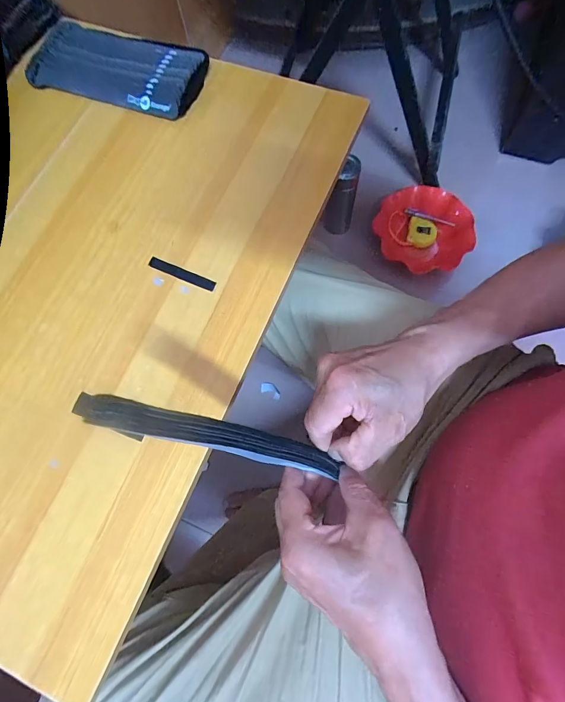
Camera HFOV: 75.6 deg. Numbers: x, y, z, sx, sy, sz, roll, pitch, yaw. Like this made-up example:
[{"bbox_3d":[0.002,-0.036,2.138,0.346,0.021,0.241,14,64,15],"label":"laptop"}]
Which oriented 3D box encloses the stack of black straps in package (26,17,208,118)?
[{"bbox_3d":[-0.186,-0.324,0.412,0.201,0.029,0.087,18,76,7],"label":"stack of black straps in package"}]

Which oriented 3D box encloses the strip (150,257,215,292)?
[{"bbox_3d":[-0.097,-0.074,0.348,0.070,0.004,0.011,24,76,8],"label":"strip"}]

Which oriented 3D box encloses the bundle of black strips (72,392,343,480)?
[{"bbox_3d":[-0.032,0.057,0.238,0.183,0.019,0.019,22,73,-30],"label":"bundle of black strips"}]

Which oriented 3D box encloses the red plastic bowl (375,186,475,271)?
[{"bbox_3d":[0.337,-0.295,0.866,0.222,0.052,0.201,33,78,10],"label":"red plastic bowl"}]

